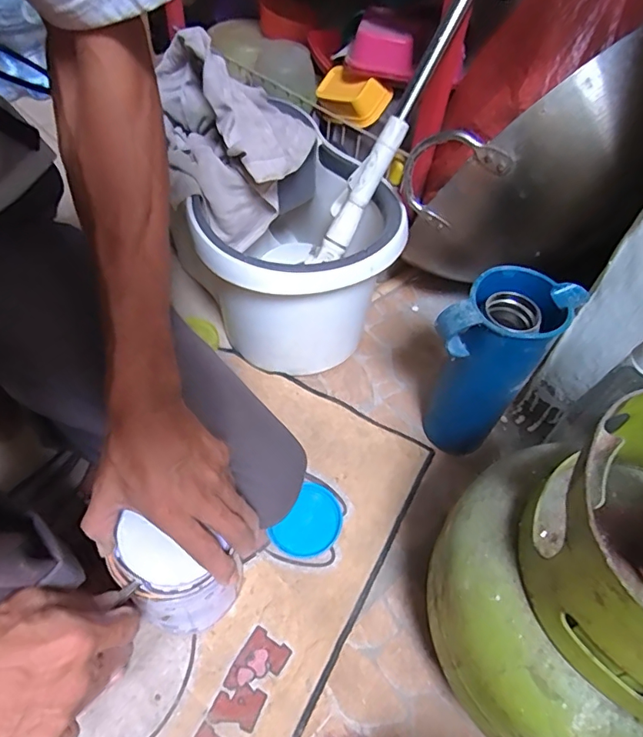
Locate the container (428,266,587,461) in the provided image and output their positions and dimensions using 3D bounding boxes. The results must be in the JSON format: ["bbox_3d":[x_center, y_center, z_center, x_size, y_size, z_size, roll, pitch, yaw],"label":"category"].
[{"bbox_3d":[0.170,0.010,0.532,0.117,0.233,0.089,-35,63,-28],"label":"container"}]

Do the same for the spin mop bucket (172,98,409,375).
[{"bbox_3d":[-0.040,-0.137,0.643,0.229,0.204,0.250,3,52,-4],"label":"spin mop bucket"}]

